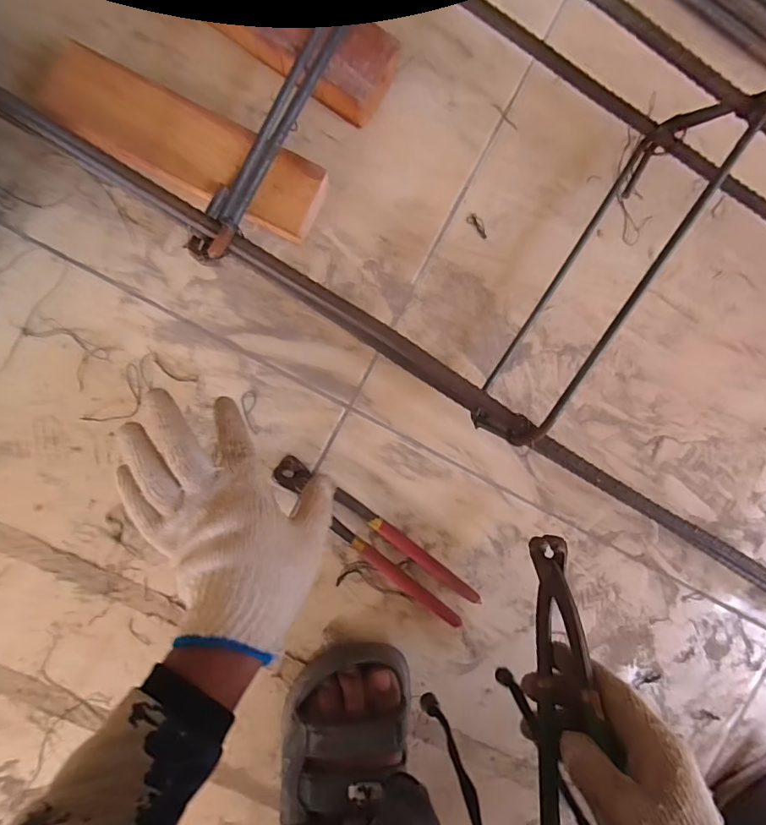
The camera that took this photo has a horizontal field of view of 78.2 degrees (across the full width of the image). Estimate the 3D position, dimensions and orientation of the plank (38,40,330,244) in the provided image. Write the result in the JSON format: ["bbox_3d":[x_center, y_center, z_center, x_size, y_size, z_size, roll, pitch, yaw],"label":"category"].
[{"bbox_3d":[-0.158,-0.215,0.388,0.222,0.044,0.063,25,92,-6],"label":"plank"}]

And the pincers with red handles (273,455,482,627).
[{"bbox_3d":[-0.008,0.117,0.434,0.220,0.019,0.041,39,90,-6],"label":"pincers with red handles"}]

